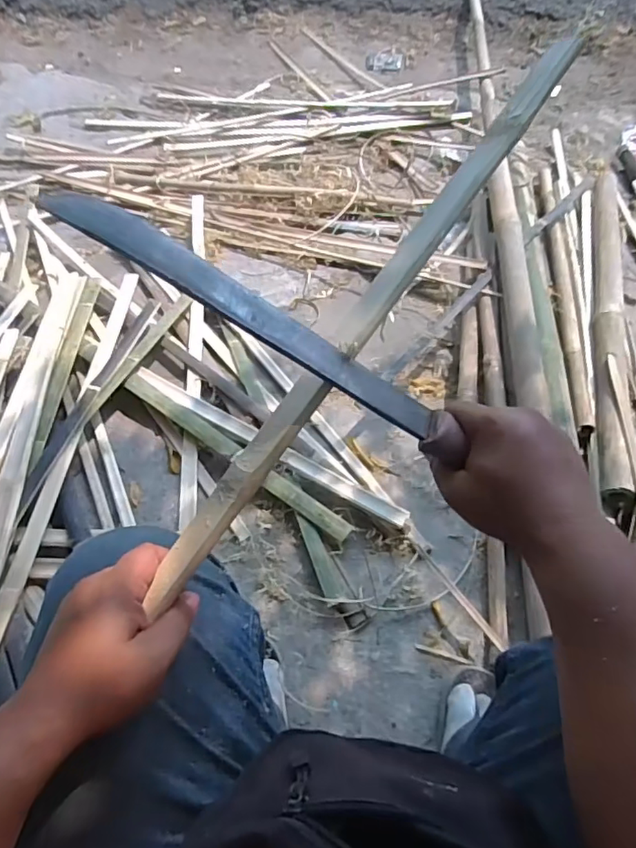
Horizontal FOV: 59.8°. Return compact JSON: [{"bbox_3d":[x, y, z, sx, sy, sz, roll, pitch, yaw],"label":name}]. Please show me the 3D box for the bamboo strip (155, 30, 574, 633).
[{"bbox_3d":[0.042,-0.087,0.409,0.032,0.015,0.517,35,84,21],"label":"bamboo strip"}]

